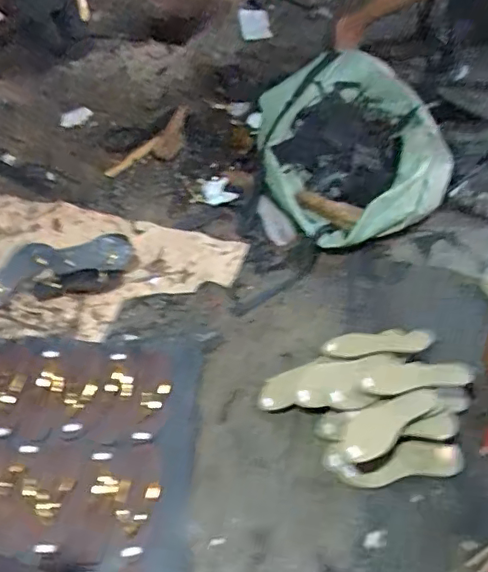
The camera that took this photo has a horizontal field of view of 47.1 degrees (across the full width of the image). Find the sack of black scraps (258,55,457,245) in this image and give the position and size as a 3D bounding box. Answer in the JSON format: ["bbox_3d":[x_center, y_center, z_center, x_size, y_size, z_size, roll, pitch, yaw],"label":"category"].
[{"bbox_3d":[0.327,-0.423,1.639,0.560,0.310,0.624,-1,53,3],"label":"sack of black scraps"}]

